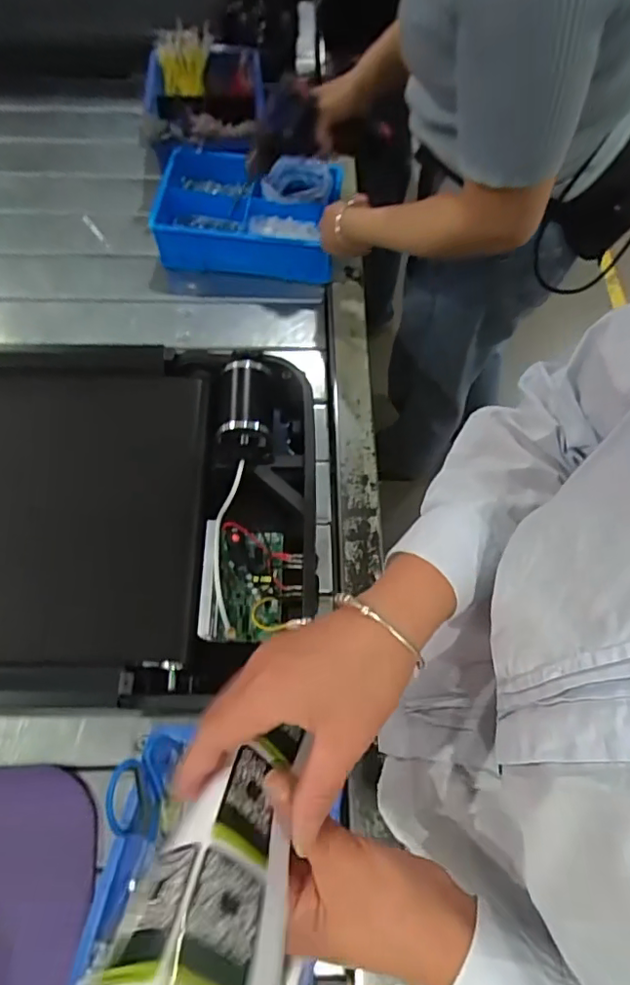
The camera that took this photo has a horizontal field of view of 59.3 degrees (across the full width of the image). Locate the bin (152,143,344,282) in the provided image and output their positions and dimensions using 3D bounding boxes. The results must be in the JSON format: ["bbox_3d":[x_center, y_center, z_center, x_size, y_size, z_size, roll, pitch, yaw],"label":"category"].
[{"bbox_3d":[-0.108,-0.486,0.942,0.304,0.110,0.214,5,67,-1],"label":"bin"}]

